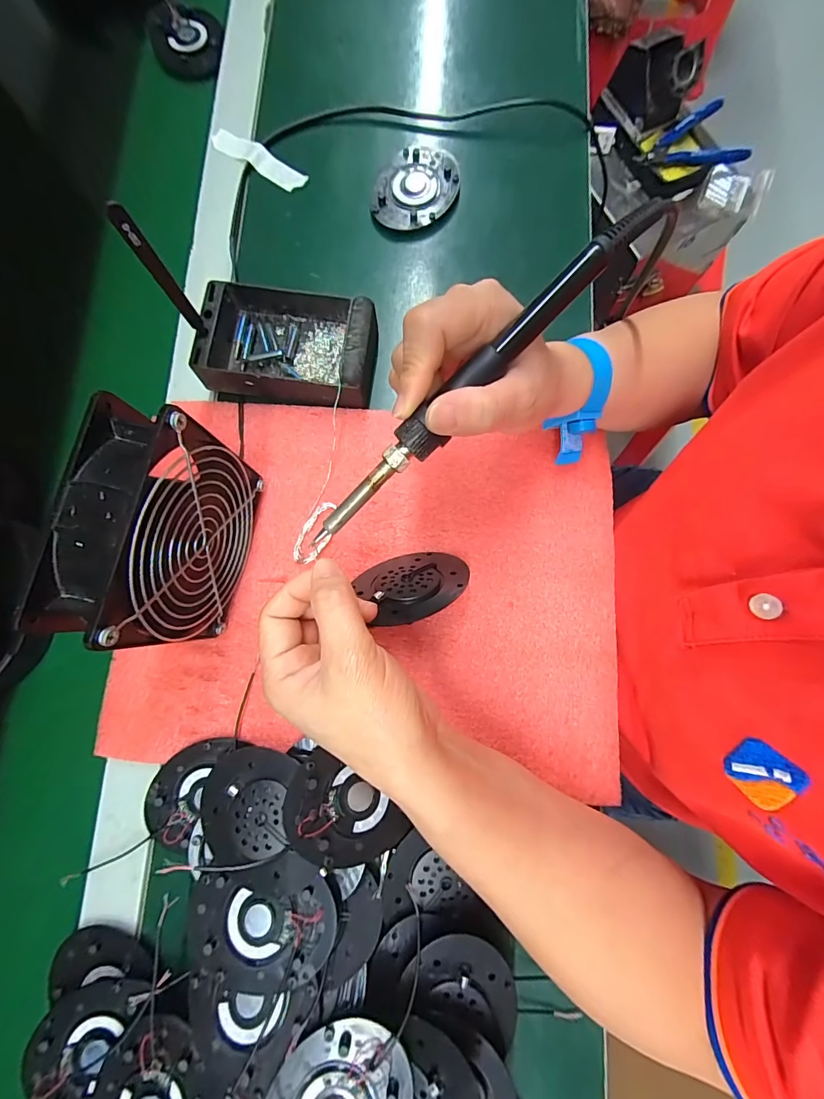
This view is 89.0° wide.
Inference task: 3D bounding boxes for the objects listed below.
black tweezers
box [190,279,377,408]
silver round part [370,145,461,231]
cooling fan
[{"bbox_3d":[-0.152,-0.163,0.266,0.006,0.110,0.010,40,84,8],"label":"black tweezers"},{"bbox_3d":[-0.091,-0.154,0.317,0.127,0.035,0.076,8,80,2],"label":"box"},{"bbox_3d":[0.003,-0.305,0.355,0.060,0.012,0.079,32,81,6],"label":"silver round part"},{"bbox_3d":[-0.141,-0.008,0.248,0.050,0.117,0.117,13,80,3],"label":"cooling fan"}]

